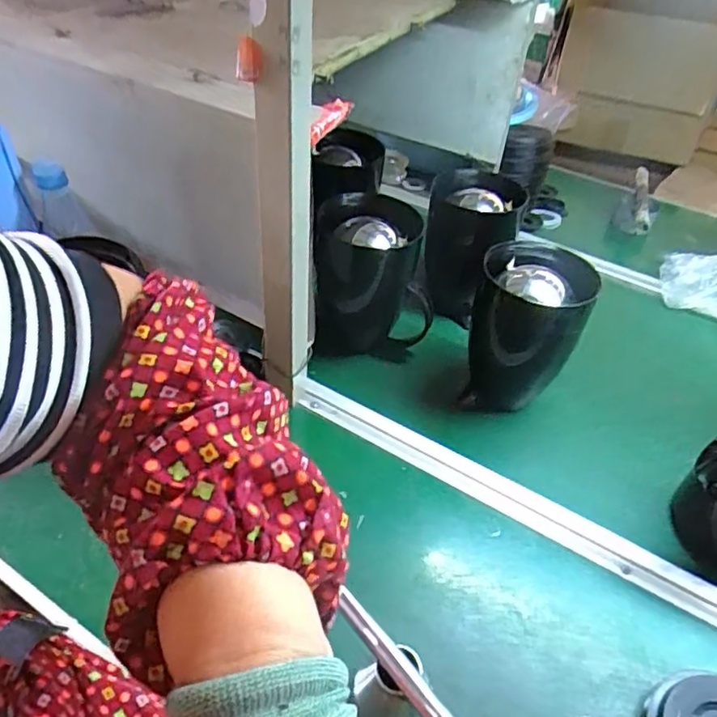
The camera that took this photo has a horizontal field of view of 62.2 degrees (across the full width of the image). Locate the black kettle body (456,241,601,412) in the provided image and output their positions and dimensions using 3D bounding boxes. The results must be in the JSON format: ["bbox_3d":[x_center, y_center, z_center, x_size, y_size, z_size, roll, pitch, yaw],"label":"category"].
[{"bbox_3d":[0.194,-0.033,0.727,0.117,0.181,0.127,15,41,10],"label":"black kettle body"}]

